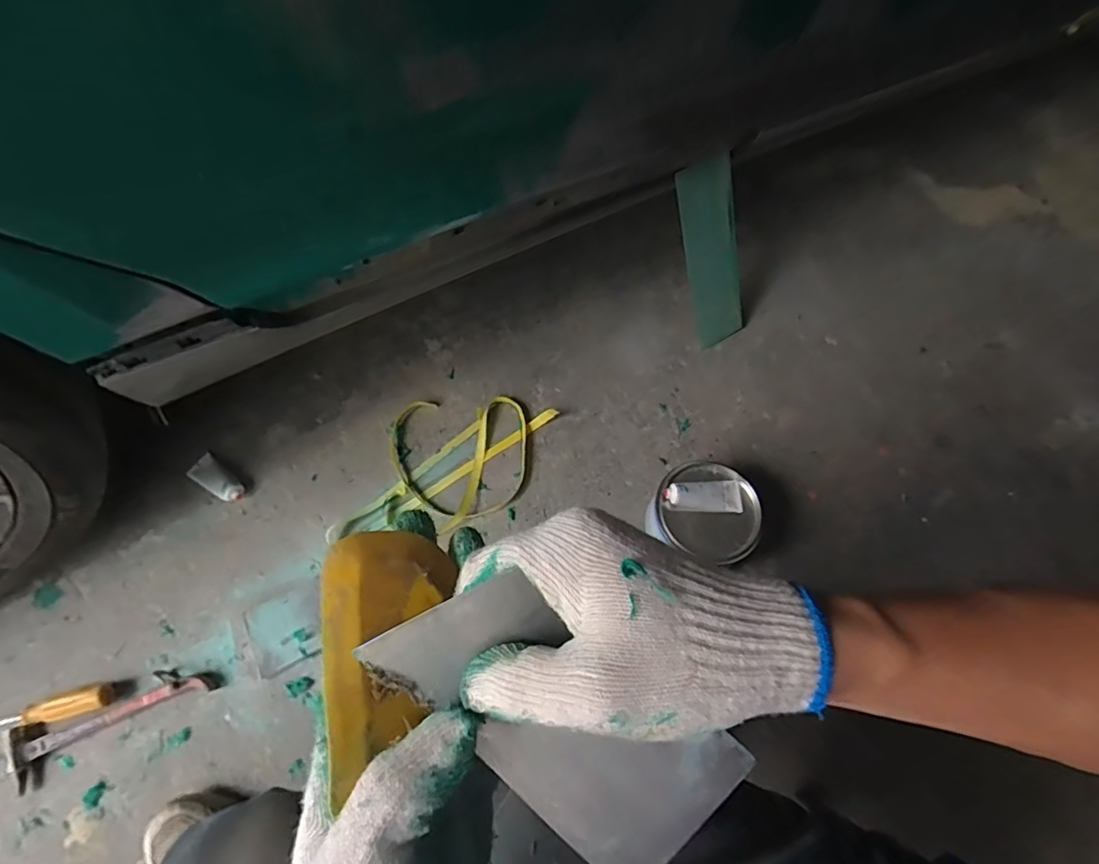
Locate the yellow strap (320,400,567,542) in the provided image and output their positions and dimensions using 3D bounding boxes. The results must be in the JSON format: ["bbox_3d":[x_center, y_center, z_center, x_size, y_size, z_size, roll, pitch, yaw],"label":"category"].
[{"bbox_3d":[-0.164,0.062,0.855,0.239,0.024,0.313,20,65,9],"label":"yellow strap"}]

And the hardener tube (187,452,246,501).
[{"bbox_3d":[-0.521,0.073,0.843,0.103,0.016,0.042,33,68,14],"label":"hardener tube"}]

